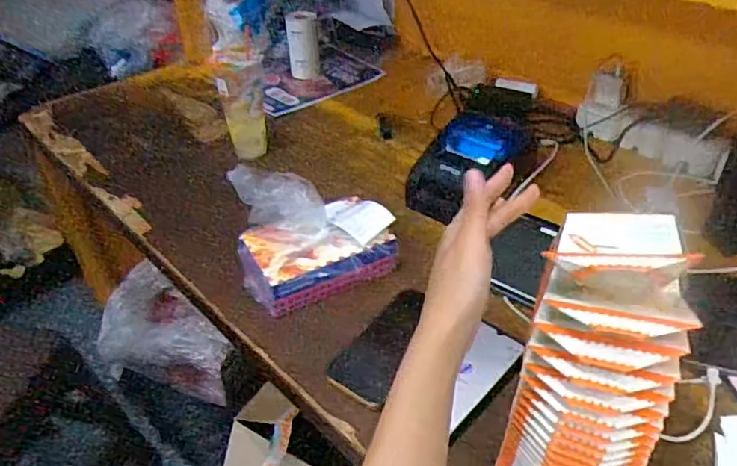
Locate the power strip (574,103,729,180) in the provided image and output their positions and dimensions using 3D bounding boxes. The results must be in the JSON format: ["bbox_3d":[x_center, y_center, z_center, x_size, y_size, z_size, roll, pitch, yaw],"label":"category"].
[{"bbox_3d":[0.456,-0.155,0.986,0.241,0.060,0.061,24,46,29],"label":"power strip"}]

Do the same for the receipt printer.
[{"bbox_3d":[0.160,-0.102,0.916,0.133,0.089,0.194,26,47,31],"label":"receipt printer"}]

